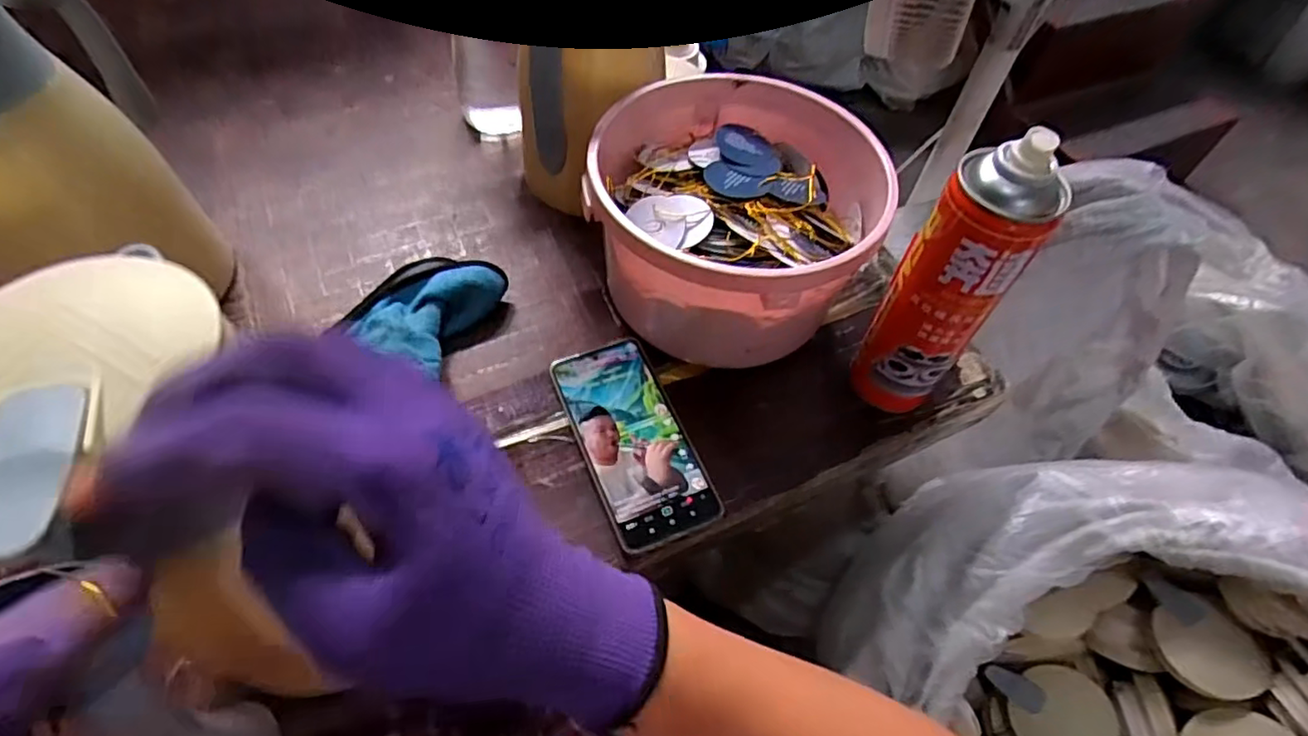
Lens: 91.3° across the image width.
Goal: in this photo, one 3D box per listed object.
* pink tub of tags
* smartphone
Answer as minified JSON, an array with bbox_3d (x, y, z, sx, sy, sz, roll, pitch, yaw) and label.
[{"bbox_3d":[0.064,-0.118,0.524,0.212,0.132,0.206,2,57,-3],"label":"pink tub of tags"},{"bbox_3d":[-0.016,0.052,0.478,0.077,0.013,0.164,-18,60,-15],"label":"smartphone"}]

